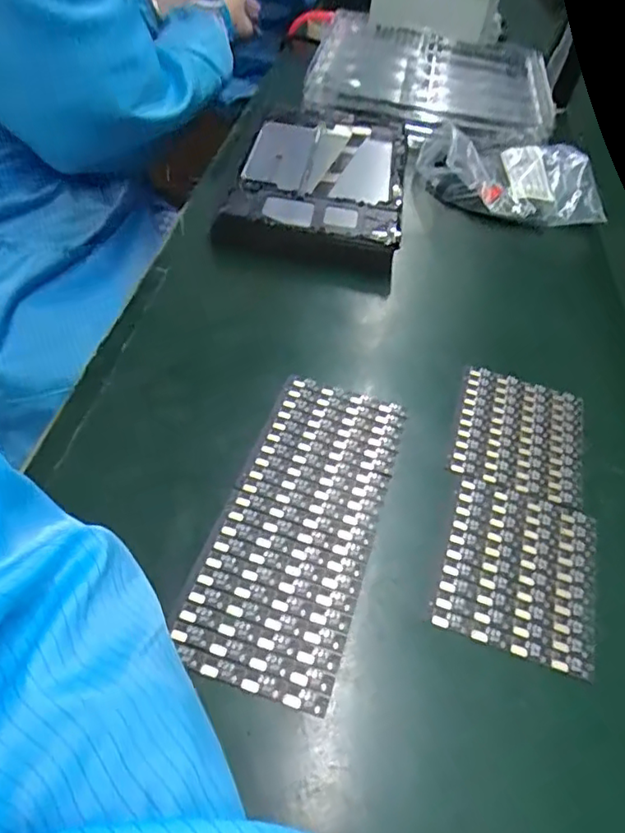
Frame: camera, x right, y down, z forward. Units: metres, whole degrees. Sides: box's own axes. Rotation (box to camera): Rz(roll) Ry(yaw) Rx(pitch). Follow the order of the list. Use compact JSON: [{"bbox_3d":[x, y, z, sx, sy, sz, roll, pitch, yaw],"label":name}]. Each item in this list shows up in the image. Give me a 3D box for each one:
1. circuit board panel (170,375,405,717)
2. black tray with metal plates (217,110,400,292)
[{"bbox_3d":[-0.004,0.054,0.346,0.082,0.006,0.204,14,47,9],"label":"circuit board panel"},{"bbox_3d":[0.009,-0.232,0.603,0.157,0.033,0.294,8,47,3],"label":"black tray with metal plates"}]

